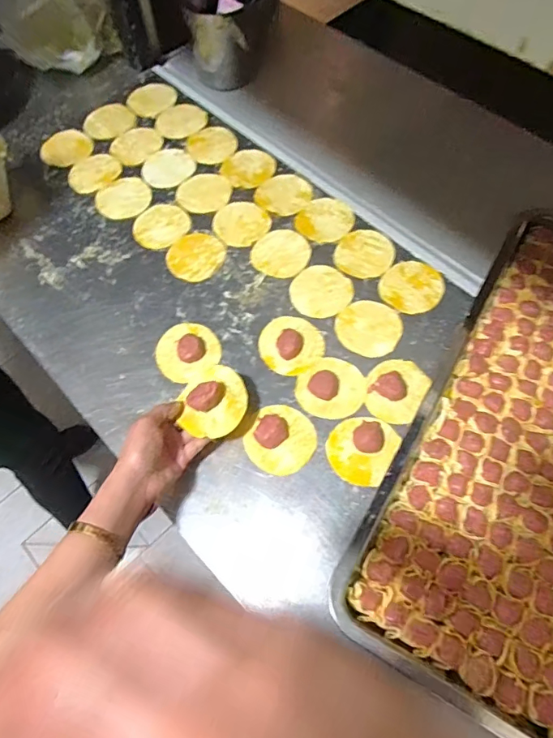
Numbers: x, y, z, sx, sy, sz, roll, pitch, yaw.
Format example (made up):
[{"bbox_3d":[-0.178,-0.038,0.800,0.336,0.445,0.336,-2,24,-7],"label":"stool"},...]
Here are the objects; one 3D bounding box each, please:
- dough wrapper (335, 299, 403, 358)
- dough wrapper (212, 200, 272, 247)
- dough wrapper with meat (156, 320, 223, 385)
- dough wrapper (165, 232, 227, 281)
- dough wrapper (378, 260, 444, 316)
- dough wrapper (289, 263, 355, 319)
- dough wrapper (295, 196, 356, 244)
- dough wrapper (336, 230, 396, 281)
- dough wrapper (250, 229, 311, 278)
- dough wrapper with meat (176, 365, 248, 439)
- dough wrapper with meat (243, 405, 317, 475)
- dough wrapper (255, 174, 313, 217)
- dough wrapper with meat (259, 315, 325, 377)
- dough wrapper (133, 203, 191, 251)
[{"bbox_3d":[0.122,-0.055,0.625,0.084,0.006,0.082,0,64,1],"label":"dough wrapper"},{"bbox_3d":[-0.054,-0.221,0.709,0.081,0.004,0.083,0,64,1],"label":"dough wrapper"},{"bbox_3d":[-0.118,-0.028,0.616,0.080,0.016,0.078,-28,67,-12],"label":"dough wrapper with meat"},{"bbox_3d":[-0.118,-0.165,0.685,0.079,0.005,0.084,0,64,1],"label":"dough wrapper"},{"bbox_3d":[0.189,-0.116,0.651,0.084,0.005,0.079,0,64,1],"label":"dough wrapper"},{"bbox_3d":[0.061,-0.109,0.655,0.083,0.005,0.081,0,64,1],"label":"dough wrapper"},{"bbox_3d":[0.075,-0.225,0.709,0.079,0.004,0.089,36,70,17],"label":"dough wrapper"},{"bbox_3d":[0.128,-0.168,0.678,0.080,0.004,0.084,0,64,1],"label":"dough wrapper"},{"bbox_3d":[0.007,-0.168,0.684,0.080,0.004,0.082,-1,67,3],"label":"dough wrapper"},{"bbox_3d":[-0.072,0.035,0.526,0.075,0.036,0.075,0,64,1],"label":"dough wrapper with meat"},{"bbox_3d":[0.005,0.082,0.556,0.079,0.022,0.079,0,64,1],"label":"dough wrapper with meat"},{"bbox_3d":[0.012,-0.272,0.730,0.080,0.004,0.082,0,64,1],"label":"dough wrapper"},{"bbox_3d":[0.016,-0.037,0.615,0.079,0.014,0.082,0,64,1],"label":"dough wrapper with meat"},{"bbox_3d":[-0.175,-0.218,0.714,0.086,0.006,0.085,0,64,1],"label":"dough wrapper"}]

